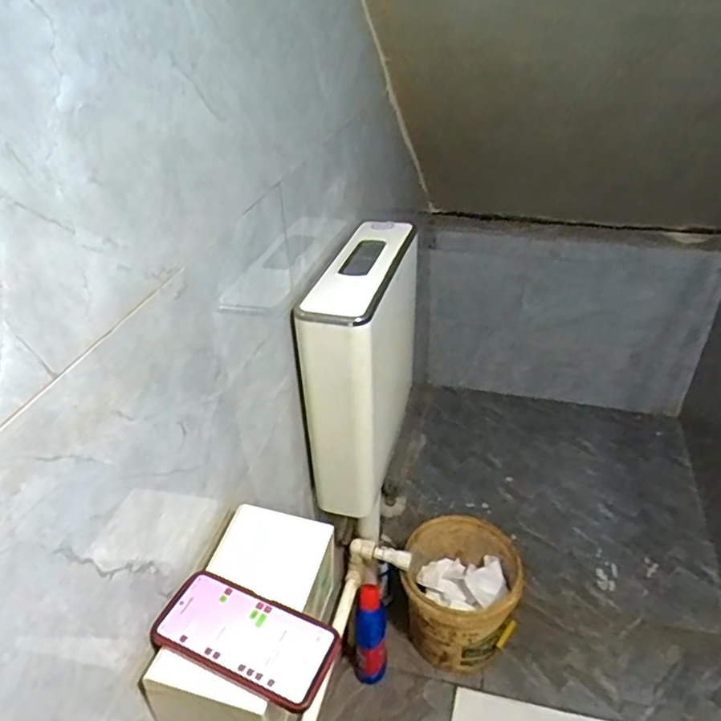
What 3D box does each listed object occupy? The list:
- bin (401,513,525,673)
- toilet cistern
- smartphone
[{"bbox_3d":[0.230,0.557,1.391,0.259,0.247,0.260,10,36,16],"label":"bin"},{"bbox_3d":[0.008,-0.002,1.006,0.137,0.361,0.345,5,35,9],"label":"toilet cistern"},{"bbox_3d":[-0.106,0.254,0.547,0.165,0.012,0.077,14,37,21],"label":"smartphone"}]

